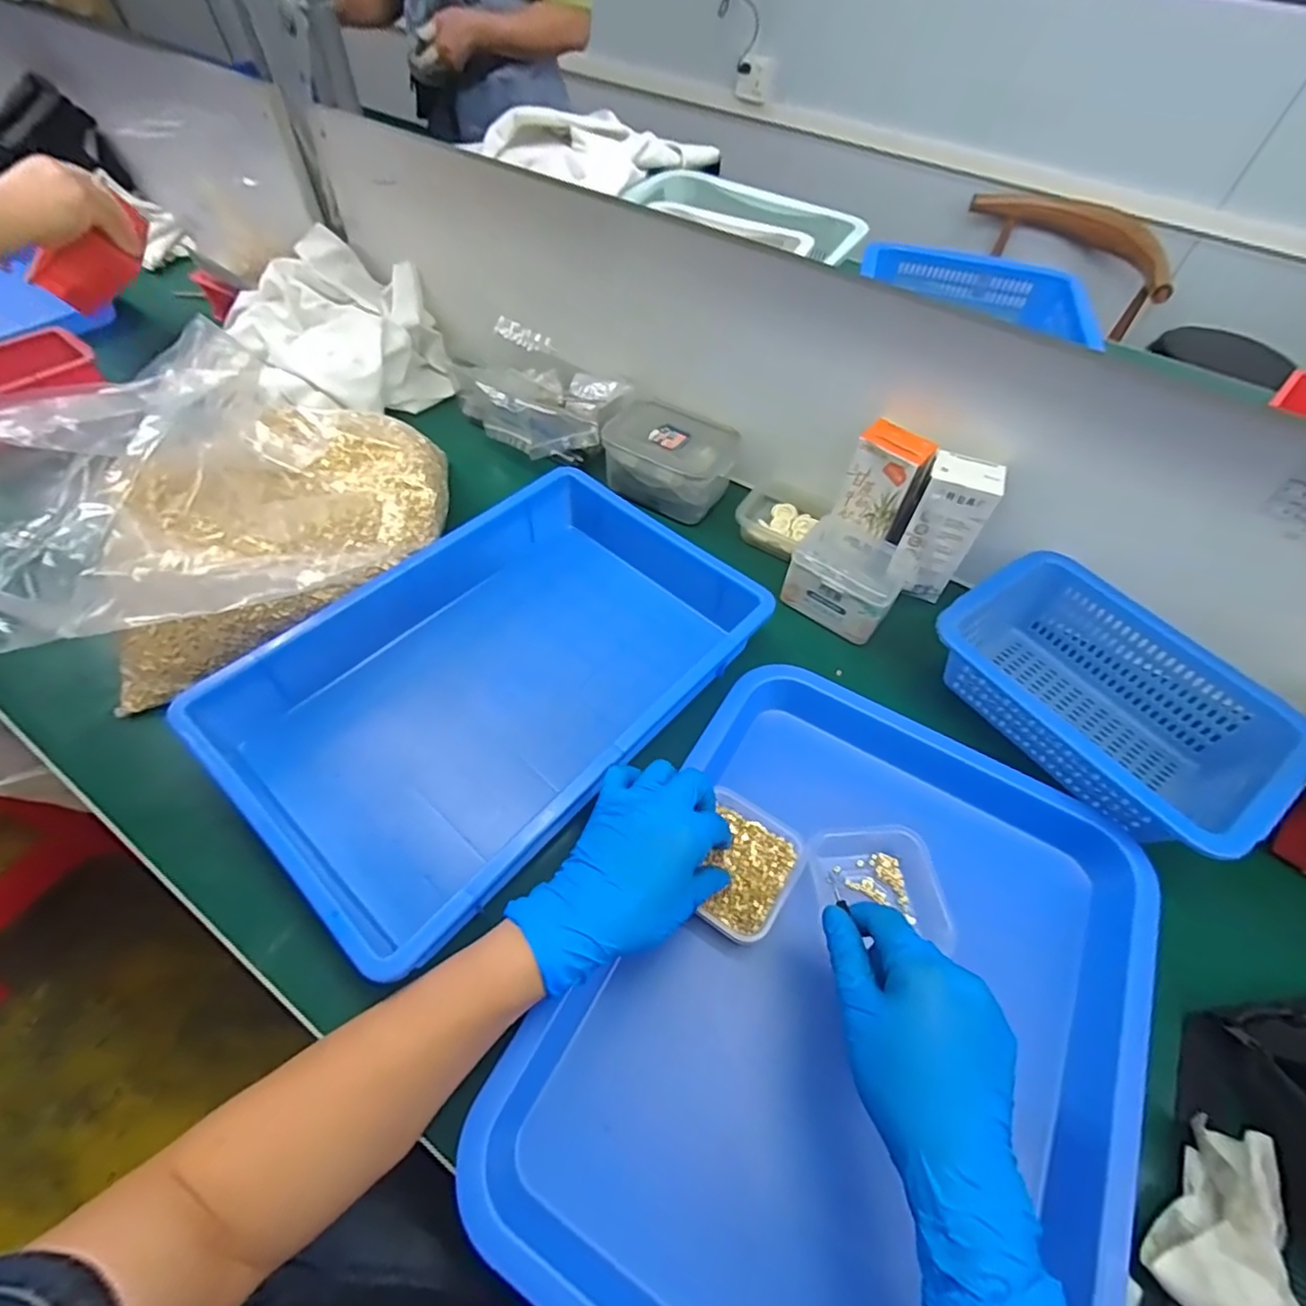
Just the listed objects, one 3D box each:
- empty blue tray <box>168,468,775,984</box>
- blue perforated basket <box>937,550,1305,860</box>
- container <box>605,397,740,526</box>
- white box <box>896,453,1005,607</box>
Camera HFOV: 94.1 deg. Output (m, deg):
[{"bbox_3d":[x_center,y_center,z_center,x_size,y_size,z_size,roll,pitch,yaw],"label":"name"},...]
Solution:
[{"bbox_3d":[-0.115,0.017,0.471,0.235,0.081,0.373,40,62,22],"label":"empty blue tray"},{"bbox_3d":[0.336,0.036,0.463,0.146,0.074,0.225,-29,61,-21],"label":"blue perforated basket"},{"bbox_3d":[0.012,-0.195,0.619,0.130,0.064,0.097,28,58,15],"label":"container"},{"bbox_3d":[0.247,-0.105,0.522,0.055,0.120,0.035,27,57,15],"label":"white box"}]

